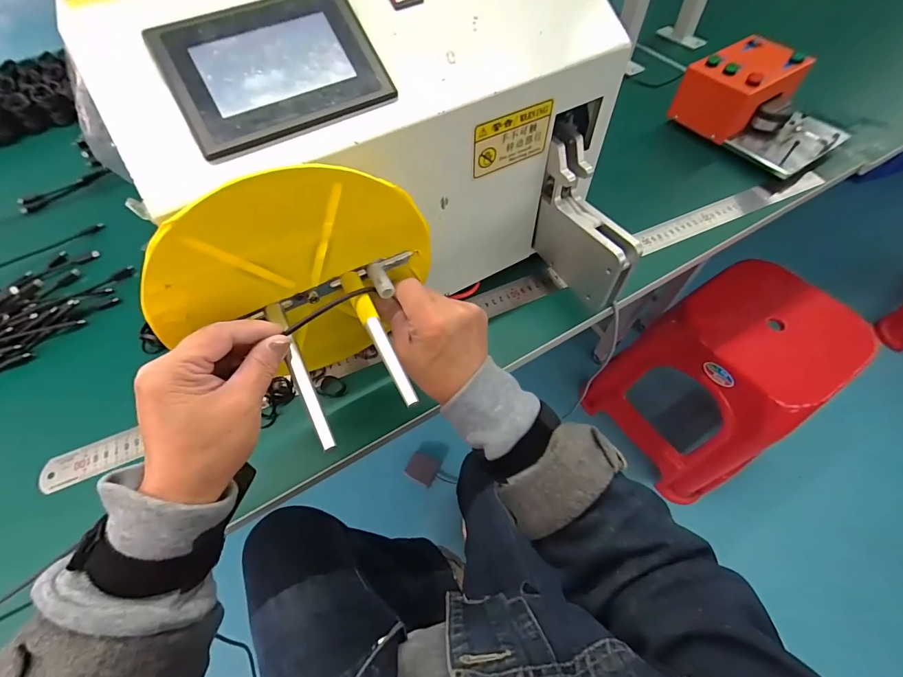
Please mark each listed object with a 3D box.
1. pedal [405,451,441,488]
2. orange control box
[{"bbox_3d":[-0.079,0.360,1.073,0.083,0.025,0.072,25,63,16],"label":"pedal"},{"bbox_3d":[0.444,-0.387,0.598,0.152,0.079,0.110,-30,62,-14],"label":"orange control box"}]

